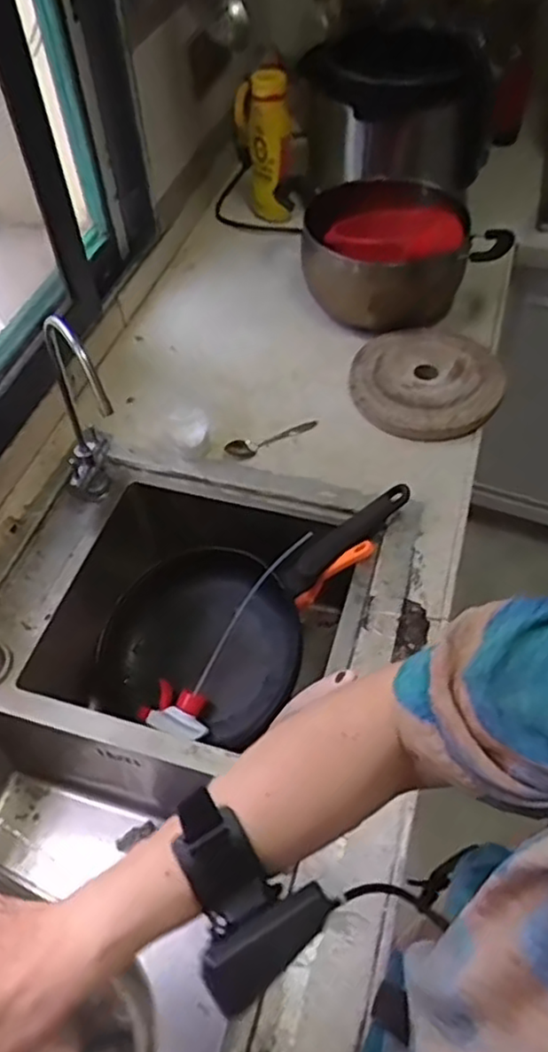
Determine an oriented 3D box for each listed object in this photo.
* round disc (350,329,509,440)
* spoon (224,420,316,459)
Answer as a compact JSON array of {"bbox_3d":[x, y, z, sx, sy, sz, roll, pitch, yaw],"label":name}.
[{"bbox_3d":[0.217,-0.211,0.995,0.218,0.032,0.218,-1,54,2],"label":"round disc"},{"bbox_3d":[-0.004,-0.122,0.938,0.132,0.017,0.027,-26,57,-15],"label":"spoon"}]

